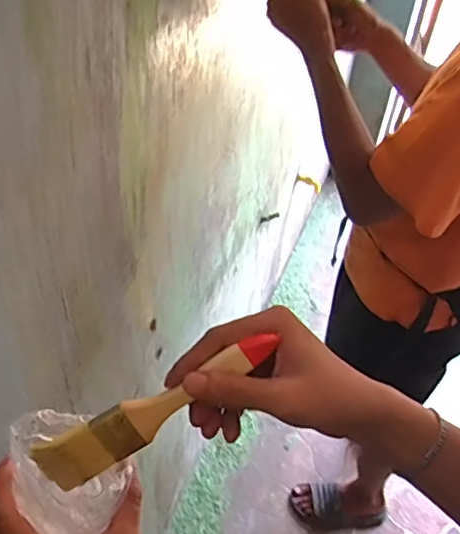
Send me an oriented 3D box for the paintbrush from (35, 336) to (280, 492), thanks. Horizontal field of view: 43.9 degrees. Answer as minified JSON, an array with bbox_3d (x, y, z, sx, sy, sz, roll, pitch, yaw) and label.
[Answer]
[{"bbox_3d":[-0.044,0.094,0.365,0.168,0.036,0.010,-27,17,4],"label":"paintbrush"}]

